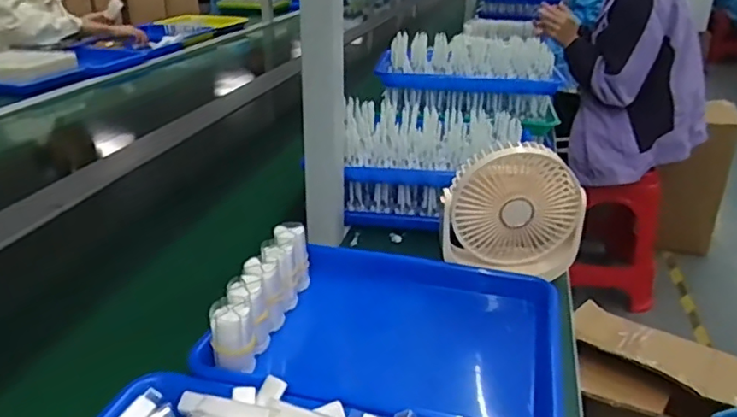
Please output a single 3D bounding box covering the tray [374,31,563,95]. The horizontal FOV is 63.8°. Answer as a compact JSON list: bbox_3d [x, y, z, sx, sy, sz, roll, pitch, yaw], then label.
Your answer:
[{"bbox_3d":[0.177,-0.252,1.051,0.306,0.089,0.187,7,26,12],"label":"tray"}]

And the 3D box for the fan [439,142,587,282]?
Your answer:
[{"bbox_3d":[0.167,0.005,0.684,0.152,0.158,0.052,7,26,12],"label":"fan"}]

